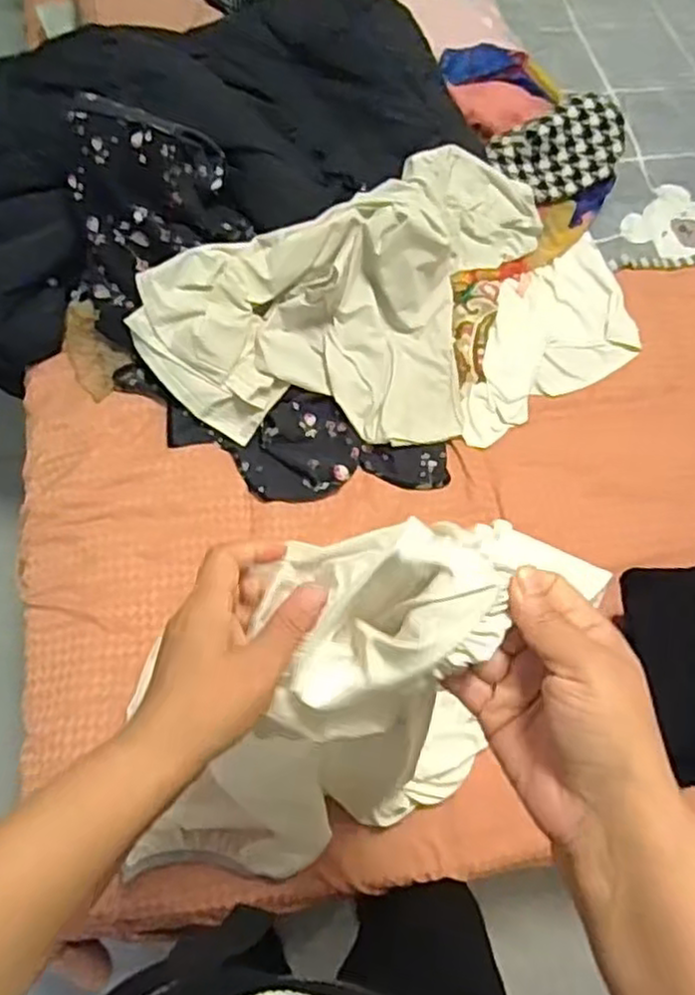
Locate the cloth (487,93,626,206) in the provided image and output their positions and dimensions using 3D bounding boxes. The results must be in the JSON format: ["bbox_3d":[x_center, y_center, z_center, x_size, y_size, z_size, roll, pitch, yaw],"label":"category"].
[{"bbox_3d":[0.291,-0.466,0.959,0.169,0.027,0.113,-30,102,1],"label":"cloth"}]

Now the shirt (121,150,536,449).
[{"bbox_3d":[0.042,-0.223,0.864,0.533,0.153,0.300,-27,75,-15],"label":"shirt"}]

